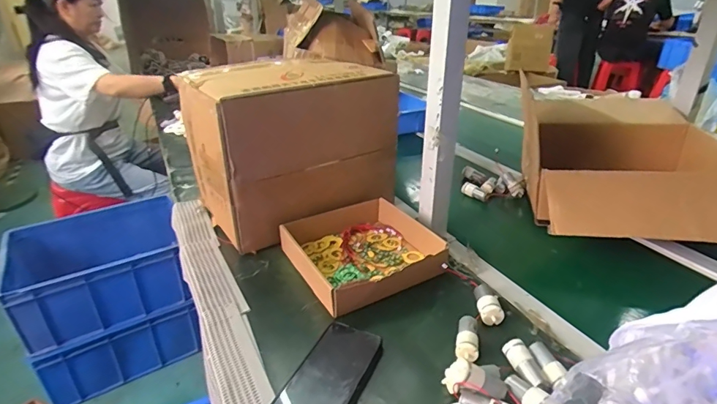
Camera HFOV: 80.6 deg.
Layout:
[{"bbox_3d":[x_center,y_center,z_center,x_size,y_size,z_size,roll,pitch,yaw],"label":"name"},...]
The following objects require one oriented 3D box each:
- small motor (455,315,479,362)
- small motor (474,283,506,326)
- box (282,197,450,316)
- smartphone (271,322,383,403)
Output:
[{"bbox_3d":[0.140,0.178,0.544,0.027,0.025,0.065,5,28,14],"label":"small motor"},{"bbox_3d":[0.182,0.144,0.601,0.032,0.027,0.069,-1,27,2],"label":"small motor"},{"bbox_3d":[0.013,0.075,0.706,0.227,0.047,0.227,-17,31,-26],"label":"box"},{"bbox_3d":[-0.036,0.205,0.496,0.075,0.011,0.162,10,30,23],"label":"smartphone"}]

